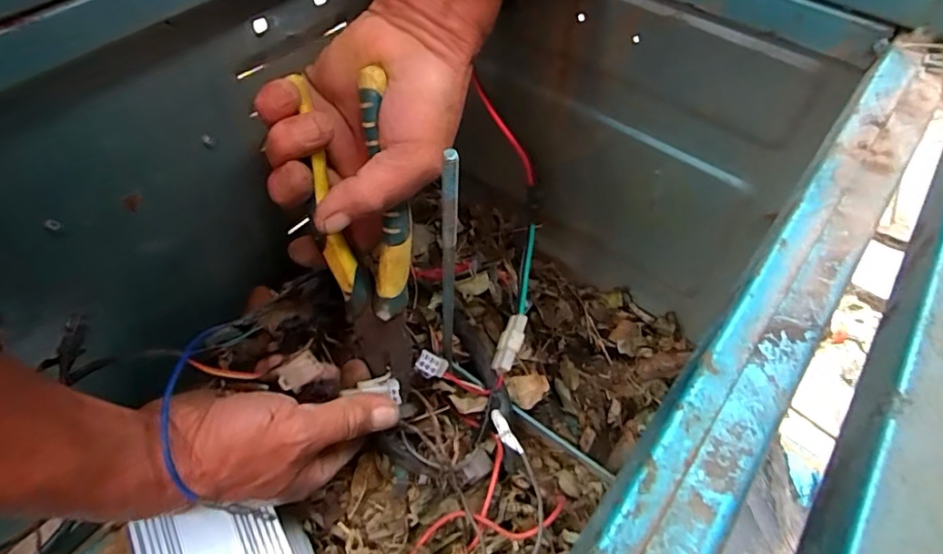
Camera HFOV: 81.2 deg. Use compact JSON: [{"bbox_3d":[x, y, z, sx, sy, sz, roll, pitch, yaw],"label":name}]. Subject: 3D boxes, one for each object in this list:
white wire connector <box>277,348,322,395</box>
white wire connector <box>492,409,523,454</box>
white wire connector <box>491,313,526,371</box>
[{"bbox_3d":[-0.094,0.052,0.299,0.023,0.016,0.012,-24,58,-20],"label":"white wire connector"},{"bbox_3d":[0.021,0.097,0.349,0.009,0.005,0.037,-18,39,-16],"label":"white wire connector"},{"bbox_3d":[0.028,0.047,0.394,0.016,0.012,0.042,19,75,11],"label":"white wire connector"}]

